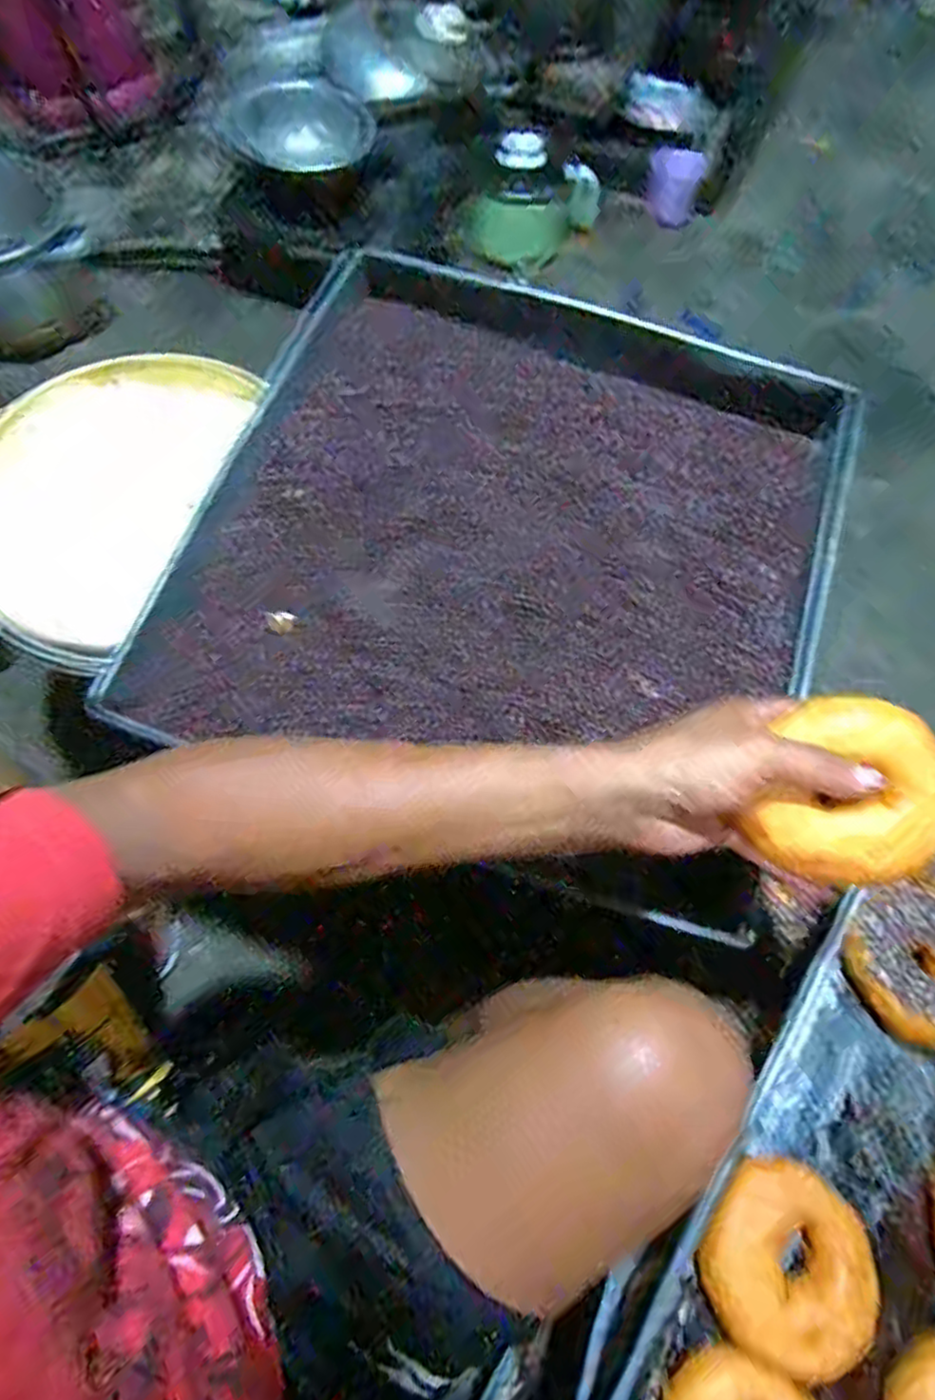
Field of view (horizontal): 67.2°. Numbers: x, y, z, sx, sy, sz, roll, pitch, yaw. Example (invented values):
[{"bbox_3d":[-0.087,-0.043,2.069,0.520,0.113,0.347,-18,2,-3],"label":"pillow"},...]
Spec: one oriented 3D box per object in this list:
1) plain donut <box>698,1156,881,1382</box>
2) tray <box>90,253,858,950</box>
[{"bbox_3d":[0.195,0.340,0.426,0.098,0.026,0.099,1,71,-2],"label":"plain donut"},{"bbox_3d":[0.042,-0.117,0.544,0.462,0.044,0.455,19,72,4],"label":"tray"}]

